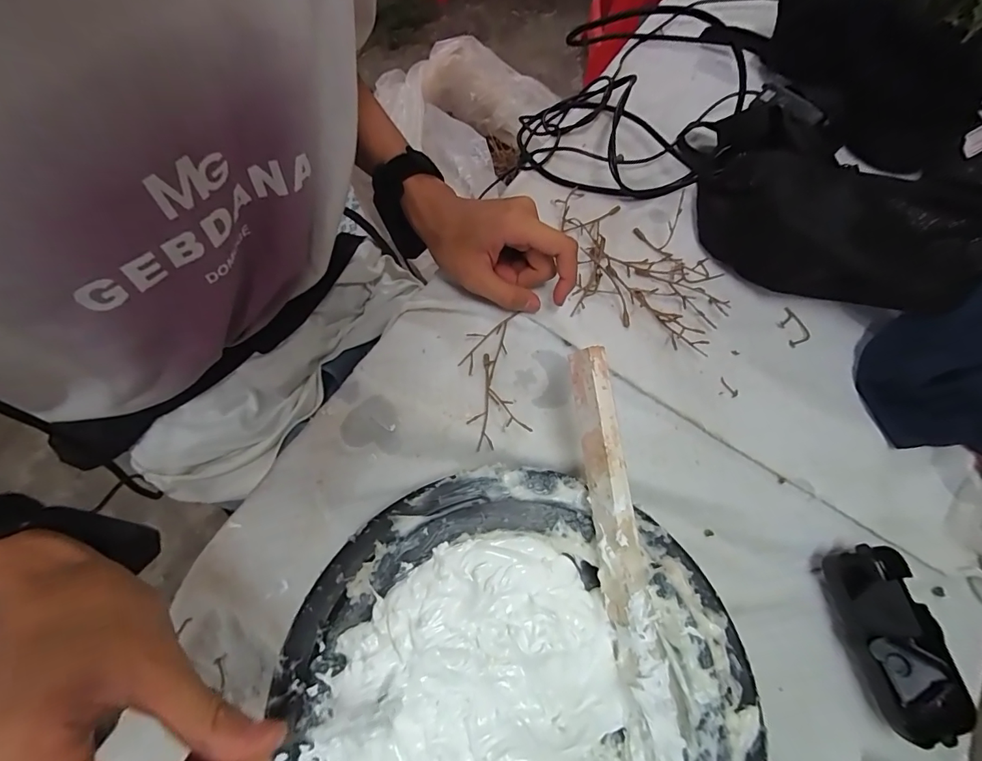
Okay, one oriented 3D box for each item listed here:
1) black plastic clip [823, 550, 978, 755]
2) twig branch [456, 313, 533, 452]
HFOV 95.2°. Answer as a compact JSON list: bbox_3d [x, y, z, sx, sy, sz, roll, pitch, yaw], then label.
[{"bbox_3d":[0.265,0.169,0.298,0.048,0.026,0.108,-11,71,-5],"label":"black plastic clip"},{"bbox_3d":[0.001,-0.002,0.355,0.047,0.020,0.110,-4,70,-3],"label":"twig branch"}]

